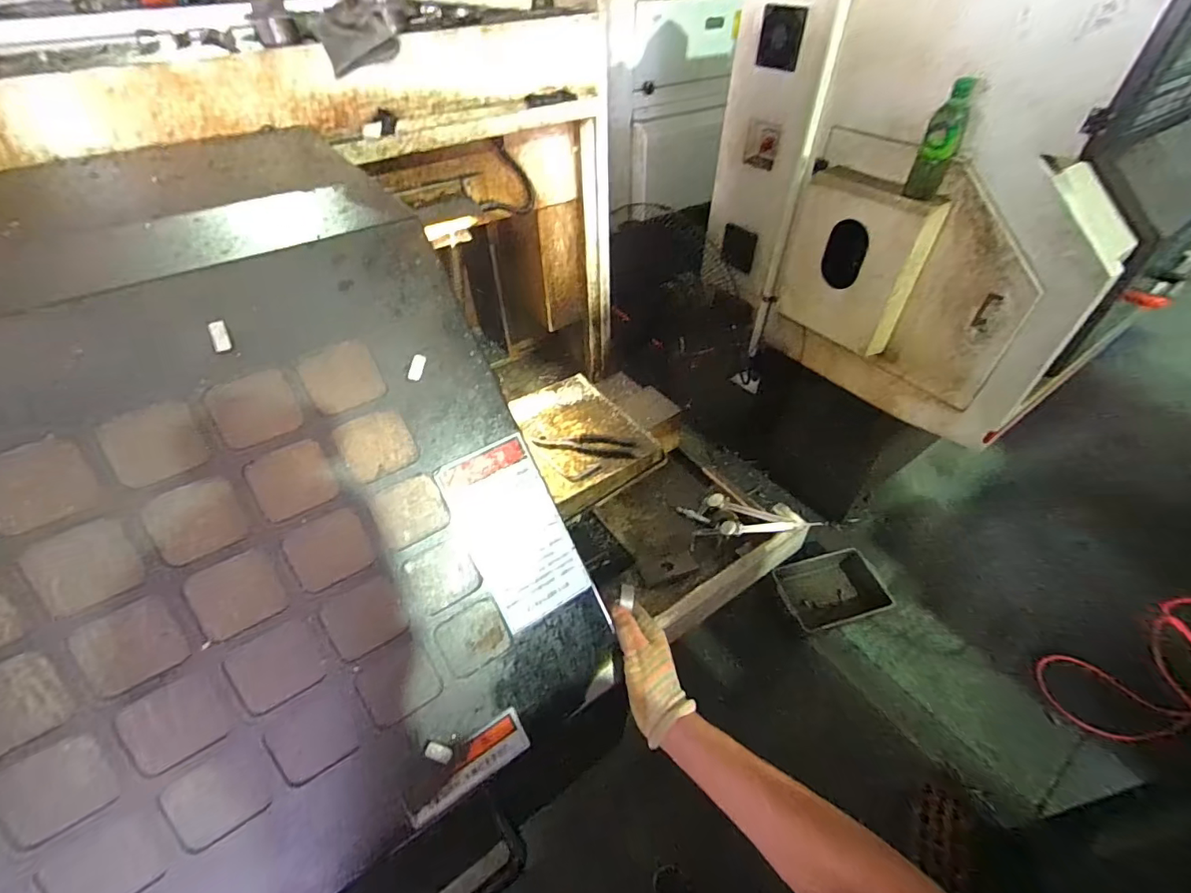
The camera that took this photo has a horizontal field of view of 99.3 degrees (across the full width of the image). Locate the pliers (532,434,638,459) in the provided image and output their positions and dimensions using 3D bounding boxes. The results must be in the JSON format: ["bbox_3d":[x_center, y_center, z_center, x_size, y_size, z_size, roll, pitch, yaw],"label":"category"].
[{"bbox_3d":[-0.017,-0.006,1.036,0.204,0.007,0.062,8,43,13],"label":"pliers"}]

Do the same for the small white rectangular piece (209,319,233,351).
[{"bbox_3d":[-0.294,-0.087,0.397,0.011,0.023,0.004,-16,16,-27],"label":"small white rectangular piece"}]

